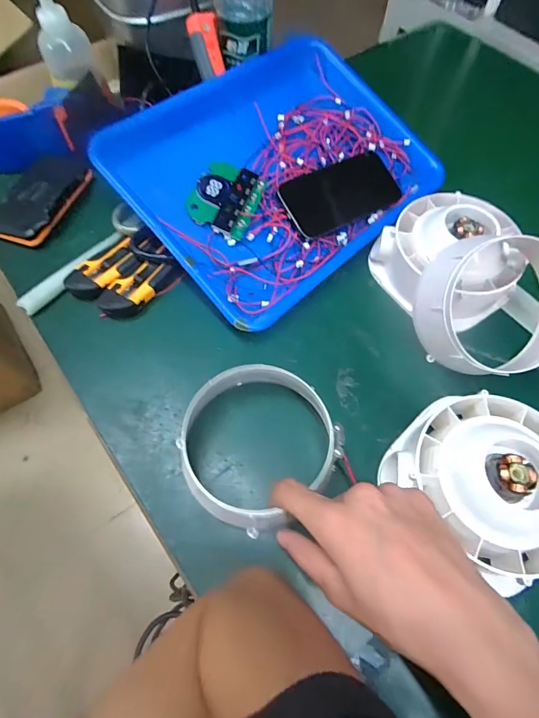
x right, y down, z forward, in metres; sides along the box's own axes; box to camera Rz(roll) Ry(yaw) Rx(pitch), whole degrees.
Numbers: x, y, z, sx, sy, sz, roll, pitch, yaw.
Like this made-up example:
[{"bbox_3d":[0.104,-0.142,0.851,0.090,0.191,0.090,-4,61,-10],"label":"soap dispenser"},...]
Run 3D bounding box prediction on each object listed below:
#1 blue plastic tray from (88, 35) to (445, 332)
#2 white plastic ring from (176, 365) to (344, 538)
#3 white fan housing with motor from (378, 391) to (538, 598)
[{"bbox_3d":[0.014,-0.213,0.439,0.333,0.031,0.258,-39,88,-19],"label":"blue plastic tray"},{"bbox_3d":[-0.010,0.061,0.296,0.115,0.018,0.115,0,62,-1],"label":"white plastic ring"},{"bbox_3d":[0.176,0.093,0.302,0.134,0.060,0.144,-39,71,-19],"label":"white fan housing with motor"}]

